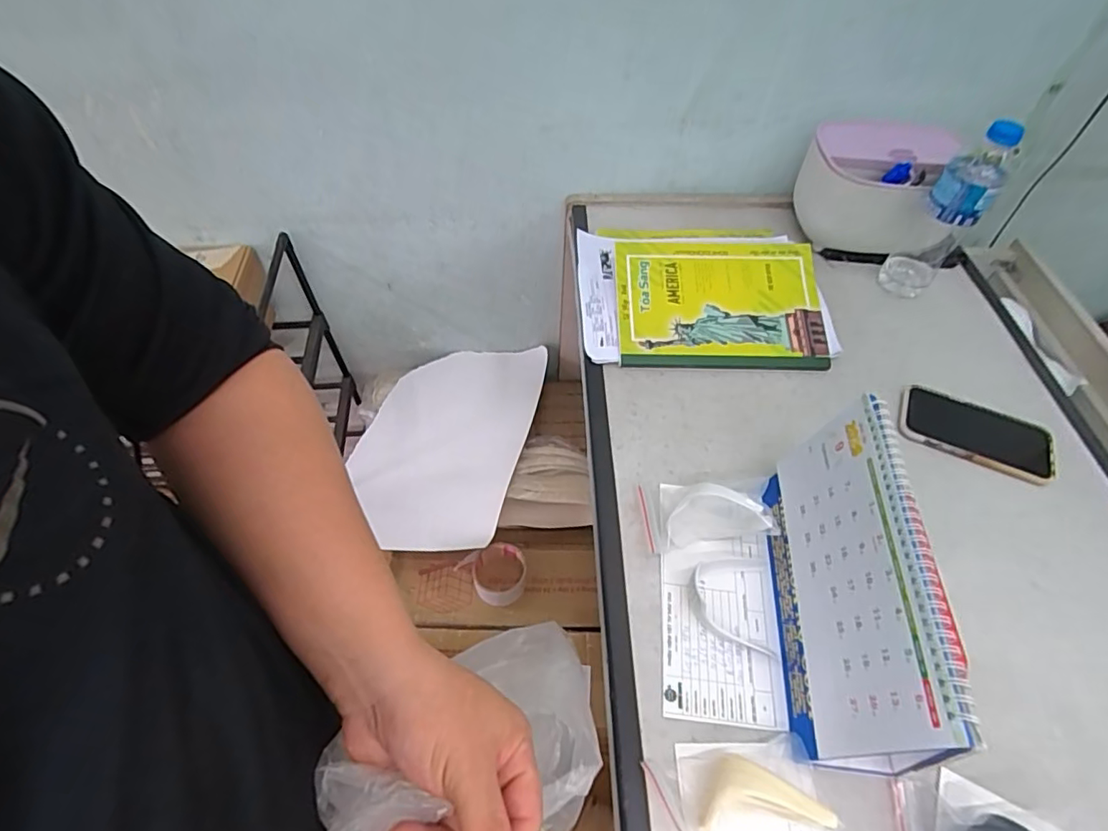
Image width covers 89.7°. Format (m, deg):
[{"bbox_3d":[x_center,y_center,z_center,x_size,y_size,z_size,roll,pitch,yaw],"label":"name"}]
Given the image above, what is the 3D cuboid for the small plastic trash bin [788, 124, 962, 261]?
[{"bbox_3d":[0.429,-0.307,0.751,0.190,0.131,0.113,17,56,10],"label":"small plastic trash bin"}]

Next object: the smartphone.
[{"bbox_3d":[0.465,0.017,0.616,0.152,0.009,0.087,21,57,13],"label":"smartphone"}]

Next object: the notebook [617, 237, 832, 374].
[{"bbox_3d":[0.205,-0.138,0.687,0.249,0.012,0.175,2,70,-3],"label":"notebook"}]

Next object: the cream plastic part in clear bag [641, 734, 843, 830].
[{"bbox_3d":[0.136,0.270,0.395,0.120,0.051,0.059,-7,55,-6],"label":"cream plastic part in clear bag"}]

